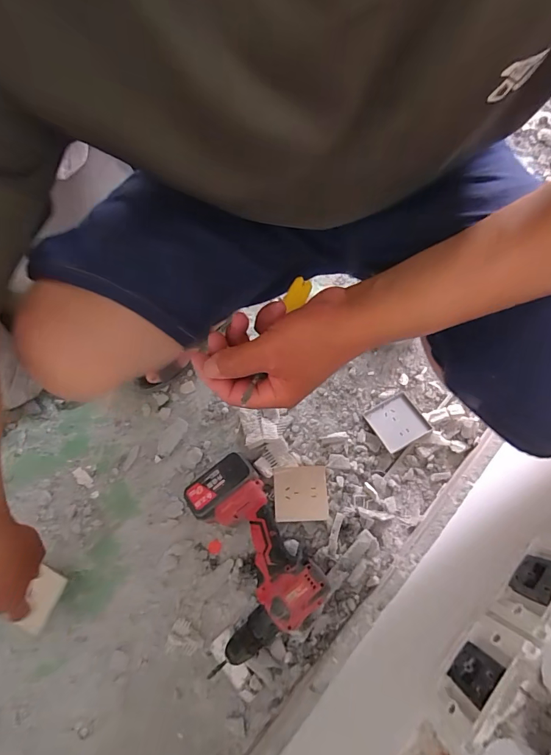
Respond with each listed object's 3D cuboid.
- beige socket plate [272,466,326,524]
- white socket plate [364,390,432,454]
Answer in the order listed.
[{"bbox_3d":[0.041,0.190,0.641,0.085,0.016,0.086,-3,73,1],"label":"beige socket plate"},{"bbox_3d":[0.213,0.076,0.681,0.087,0.014,0.084,-31,64,-2],"label":"white socket plate"}]

